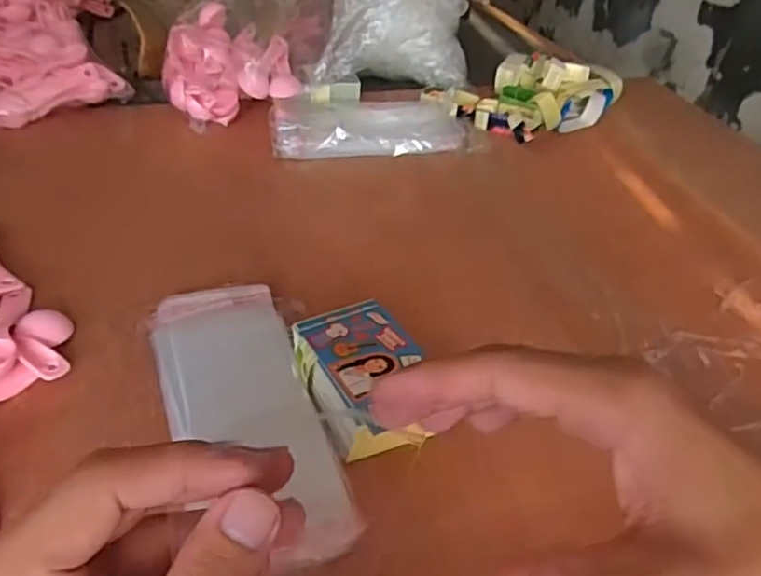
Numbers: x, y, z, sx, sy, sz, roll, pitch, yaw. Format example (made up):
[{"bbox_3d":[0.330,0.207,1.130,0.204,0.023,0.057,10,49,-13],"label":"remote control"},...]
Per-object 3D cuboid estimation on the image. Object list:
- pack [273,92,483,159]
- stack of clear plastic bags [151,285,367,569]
[{"bbox_3d":[-0.008,-0.184,0.745,0.224,0.030,0.128,-2,38,-10],"label":"pack"},{"bbox_3d":[-0.085,0.069,0.410,0.086,0.010,0.233,-10,40,-20],"label":"stack of clear plastic bags"}]

